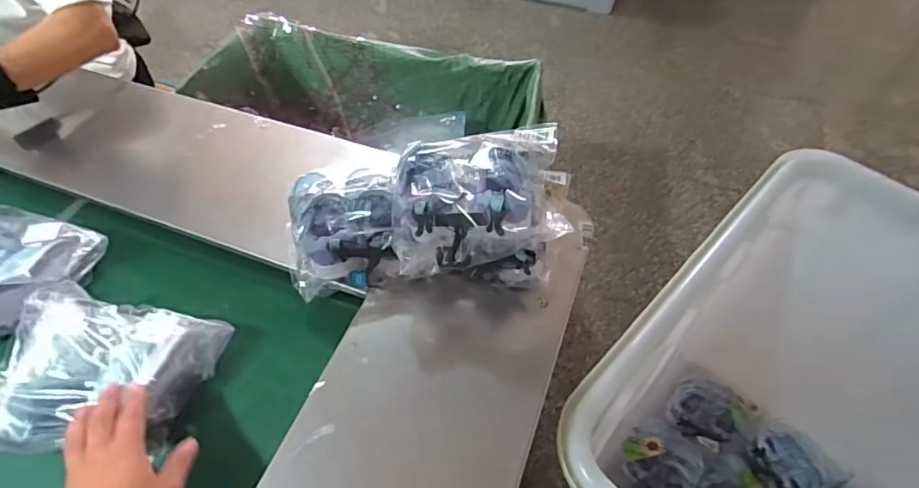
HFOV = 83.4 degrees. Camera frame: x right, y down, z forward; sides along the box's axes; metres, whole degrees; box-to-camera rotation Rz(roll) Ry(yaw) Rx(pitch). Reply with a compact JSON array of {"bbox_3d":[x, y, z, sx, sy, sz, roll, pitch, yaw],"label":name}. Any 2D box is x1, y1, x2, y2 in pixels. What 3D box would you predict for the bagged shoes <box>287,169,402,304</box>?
[{"bbox_3d":[-0.157,-0.036,0.683,0.139,0.081,0.186,-6,53,-4],"label":"bagged shoes"}]

